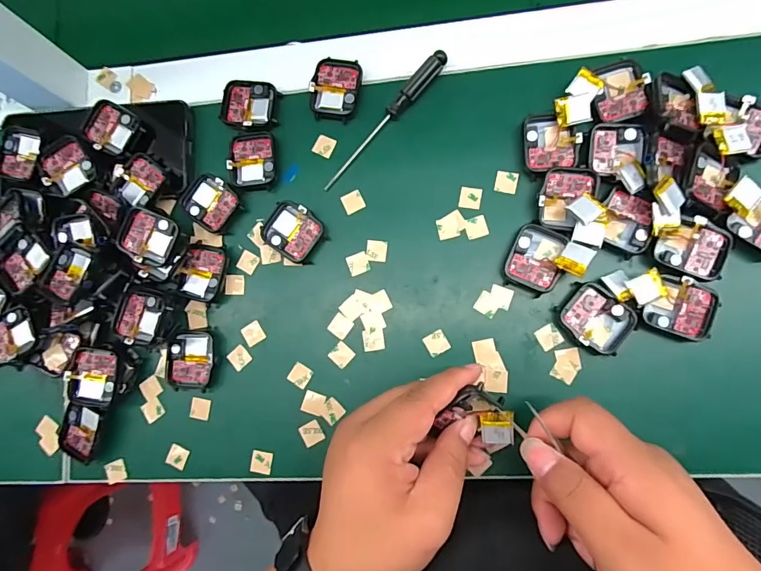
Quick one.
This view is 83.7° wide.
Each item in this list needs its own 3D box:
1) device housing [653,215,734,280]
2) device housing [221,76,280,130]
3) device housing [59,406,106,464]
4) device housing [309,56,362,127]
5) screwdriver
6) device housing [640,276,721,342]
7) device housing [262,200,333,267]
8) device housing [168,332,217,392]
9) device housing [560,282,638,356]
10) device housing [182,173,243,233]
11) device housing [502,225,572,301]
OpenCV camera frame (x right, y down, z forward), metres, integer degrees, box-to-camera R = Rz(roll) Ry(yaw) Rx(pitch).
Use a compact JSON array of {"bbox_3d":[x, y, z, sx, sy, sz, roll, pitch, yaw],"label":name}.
[{"bbox_3d":[0.209,-0.026,0.283,0.041,0.009,0.037,19,86,9],"label":"device housing"},{"bbox_3d":[-0.104,-0.144,0.337,0.044,0.006,0.040,8,84,8],"label":"device housing"},{"bbox_3d":[-0.229,0.112,0.326,0.034,0.011,0.042,12,85,8],"label":"device housing"},{"bbox_3d":[-0.034,-0.152,0.330,0.037,0.008,0.045,10,85,8],"label":"device housing"},{"bbox_3d":[0.004,-0.123,0.321,0.012,0.012,0.131,41,90,10],"label":"screwdriver"},{"bbox_3d":[0.199,0.015,0.280,0.041,0.008,0.037,18,86,9],"label":"device housing"},{"bbox_3d":[-0.066,-0.041,0.323,0.045,0.008,0.038,37,89,10],"label":"device housing"},{"bbox_3d":[-0.142,0.058,0.324,0.037,0.011,0.043,8,84,8],"label":"device housing"},{"bbox_3d":[0.148,0.024,0.288,0.045,0.011,0.038,39,89,10],"label":"device housing"},{"bbox_3d":[-0.133,-0.065,0.334,0.042,0.006,0.037,37,89,10],"label":"device housing"},{"bbox_3d":[0.109,-0.019,0.296,0.035,0.016,0.045,20,86,9],"label":"device housing"}]

